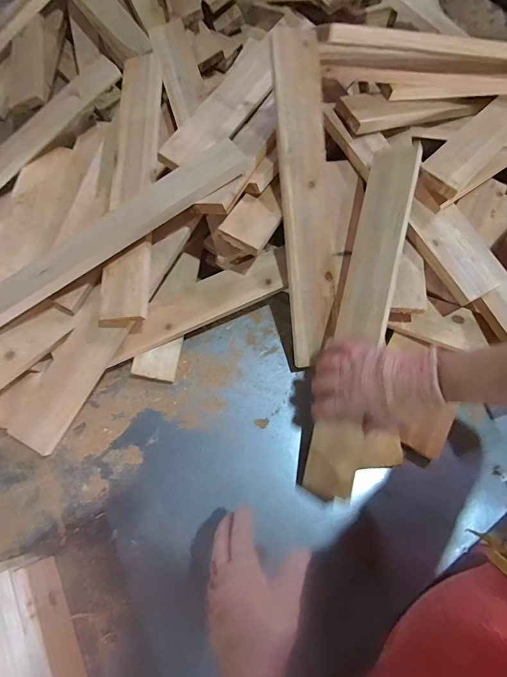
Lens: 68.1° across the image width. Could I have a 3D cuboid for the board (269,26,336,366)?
[{"bbox_3d":[0.082,-0.207,0.576,0.075,0.023,0.483,-5,97,-2],"label":"board"}]

